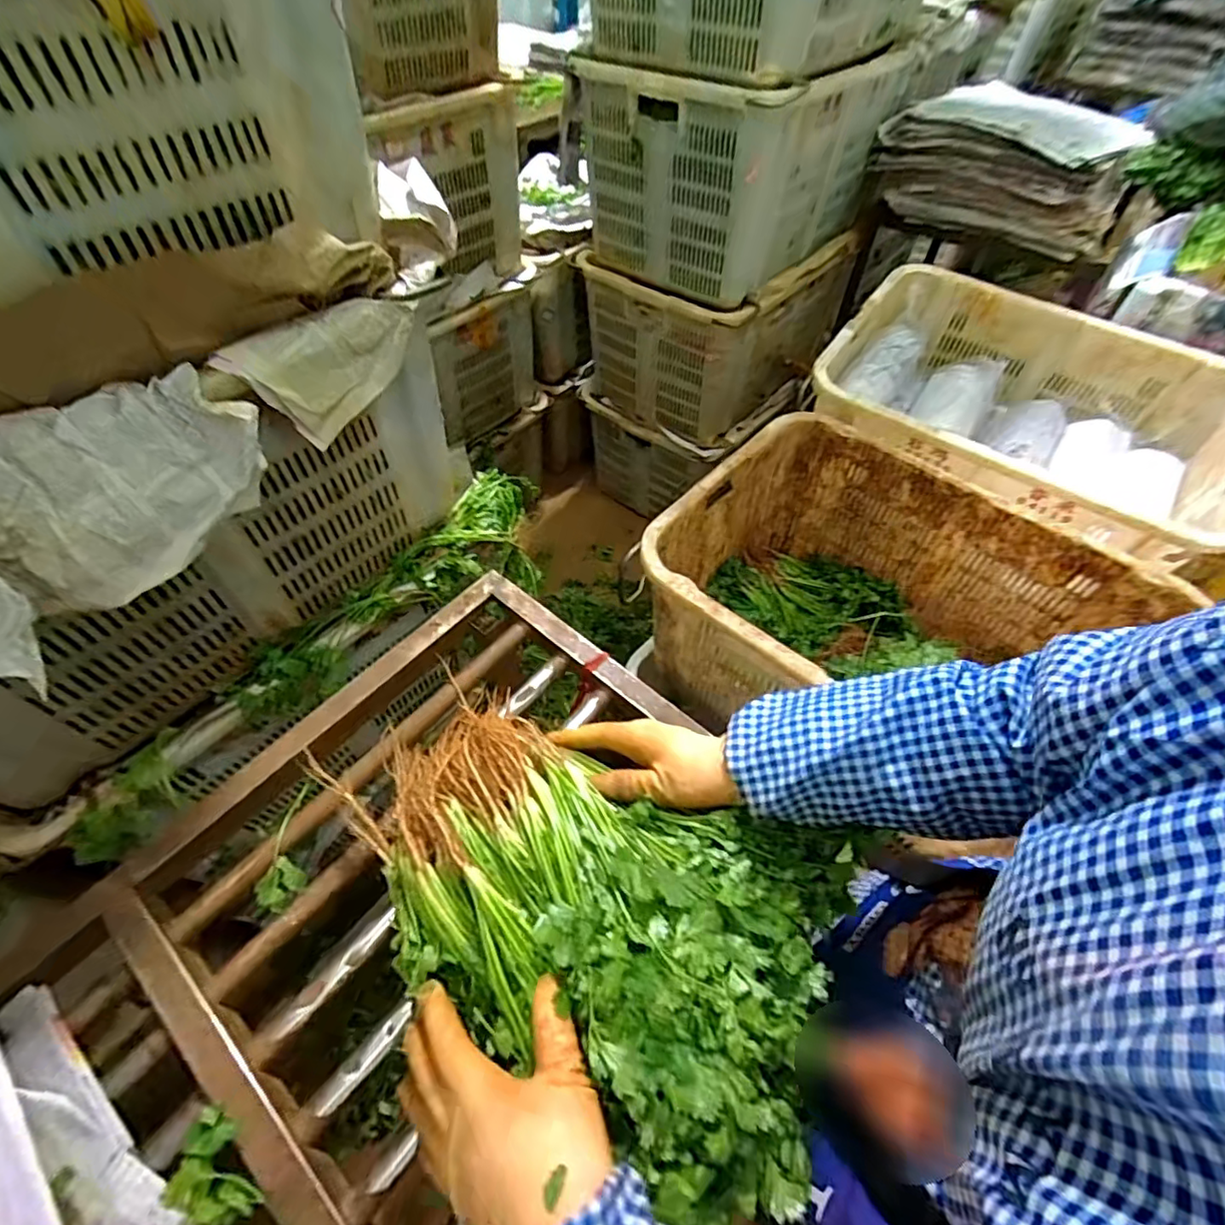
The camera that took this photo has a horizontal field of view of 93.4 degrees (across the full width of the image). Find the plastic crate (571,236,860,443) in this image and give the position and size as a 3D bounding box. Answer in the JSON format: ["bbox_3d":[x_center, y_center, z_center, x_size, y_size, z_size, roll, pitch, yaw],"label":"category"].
[{"bbox_3d":[0.288,-0.781,1.540,0.464,0.362,0.632,34,58,21],"label":"plastic crate"}]

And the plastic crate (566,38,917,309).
[{"bbox_3d":[0.264,-0.970,1.254,0.416,0.342,0.585,34,58,21],"label":"plastic crate"}]

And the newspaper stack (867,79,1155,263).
[{"bbox_3d":[0.872,-1.010,1.298,0.511,0.200,0.303,25,55,16],"label":"newspaper stack"}]

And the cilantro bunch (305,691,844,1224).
[{"bbox_3d":[-0.040,0.195,0.423,0.378,0.108,0.219,23,54,15],"label":"cilantro bunch"}]

